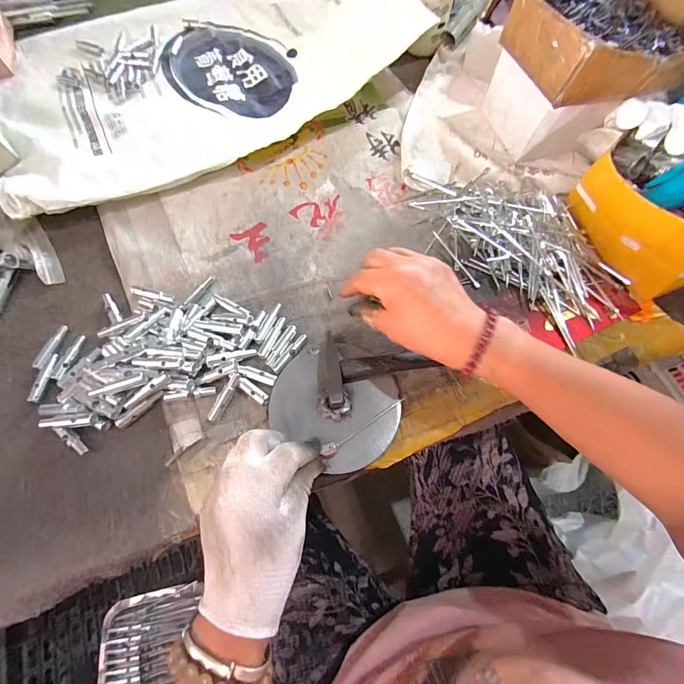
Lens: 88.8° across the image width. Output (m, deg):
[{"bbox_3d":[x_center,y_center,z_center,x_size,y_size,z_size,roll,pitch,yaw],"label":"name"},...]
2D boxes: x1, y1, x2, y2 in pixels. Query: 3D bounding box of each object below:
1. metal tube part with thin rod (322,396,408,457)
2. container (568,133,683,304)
[{"bbox_3d":[0.023,0.078,0.334,0.099,0.006,0.012,-30,72,-21],"label":"metal tube part with thin rod"},{"bbox_3d":[0.365,-0.150,0.385,0.144,0.091,0.171,-28,71,-11],"label":"container"}]

